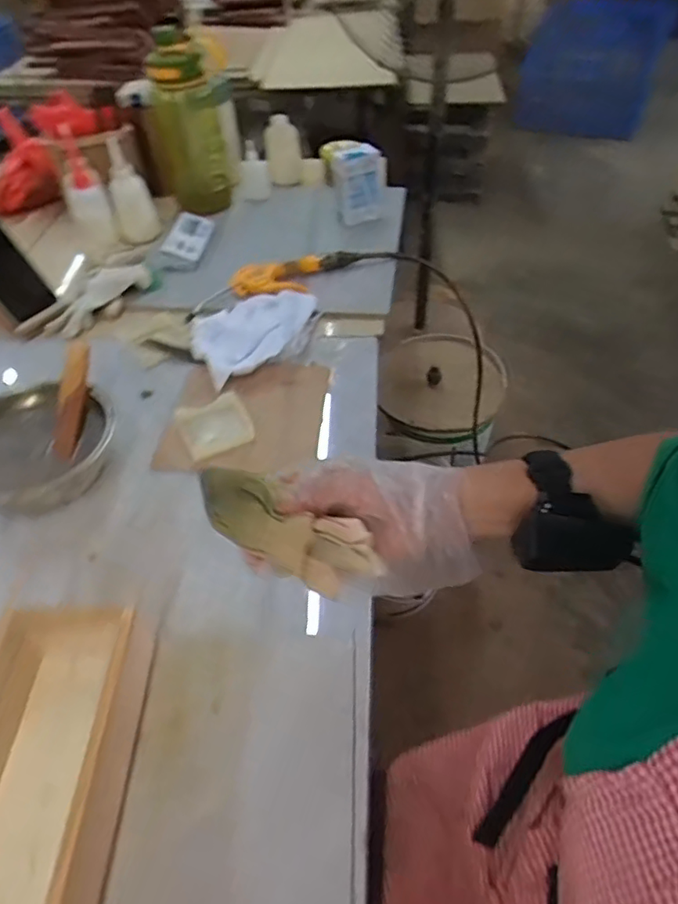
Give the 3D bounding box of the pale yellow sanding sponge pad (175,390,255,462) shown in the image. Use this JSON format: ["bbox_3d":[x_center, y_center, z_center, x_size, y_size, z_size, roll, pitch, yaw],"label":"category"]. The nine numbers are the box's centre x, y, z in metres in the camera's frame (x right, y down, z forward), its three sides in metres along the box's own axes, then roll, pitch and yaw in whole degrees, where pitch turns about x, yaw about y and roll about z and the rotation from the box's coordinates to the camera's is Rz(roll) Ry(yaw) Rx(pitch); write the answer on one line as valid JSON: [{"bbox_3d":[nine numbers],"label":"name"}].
[{"bbox_3d":[-0.138,-0.032,0.669,0.072,0.008,0.070,-20,64,-22],"label":"pale yellow sanding sponge pad"}]

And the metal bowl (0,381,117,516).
[{"bbox_3d":[-0.320,-0.002,0.631,0.143,0.051,0.155,-2,47,2],"label":"metal bowl"}]

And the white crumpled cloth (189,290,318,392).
[{"bbox_3d":[-0.105,-0.162,0.790,0.178,0.032,0.148,-24,50,-18],"label":"white crumpled cloth"}]

